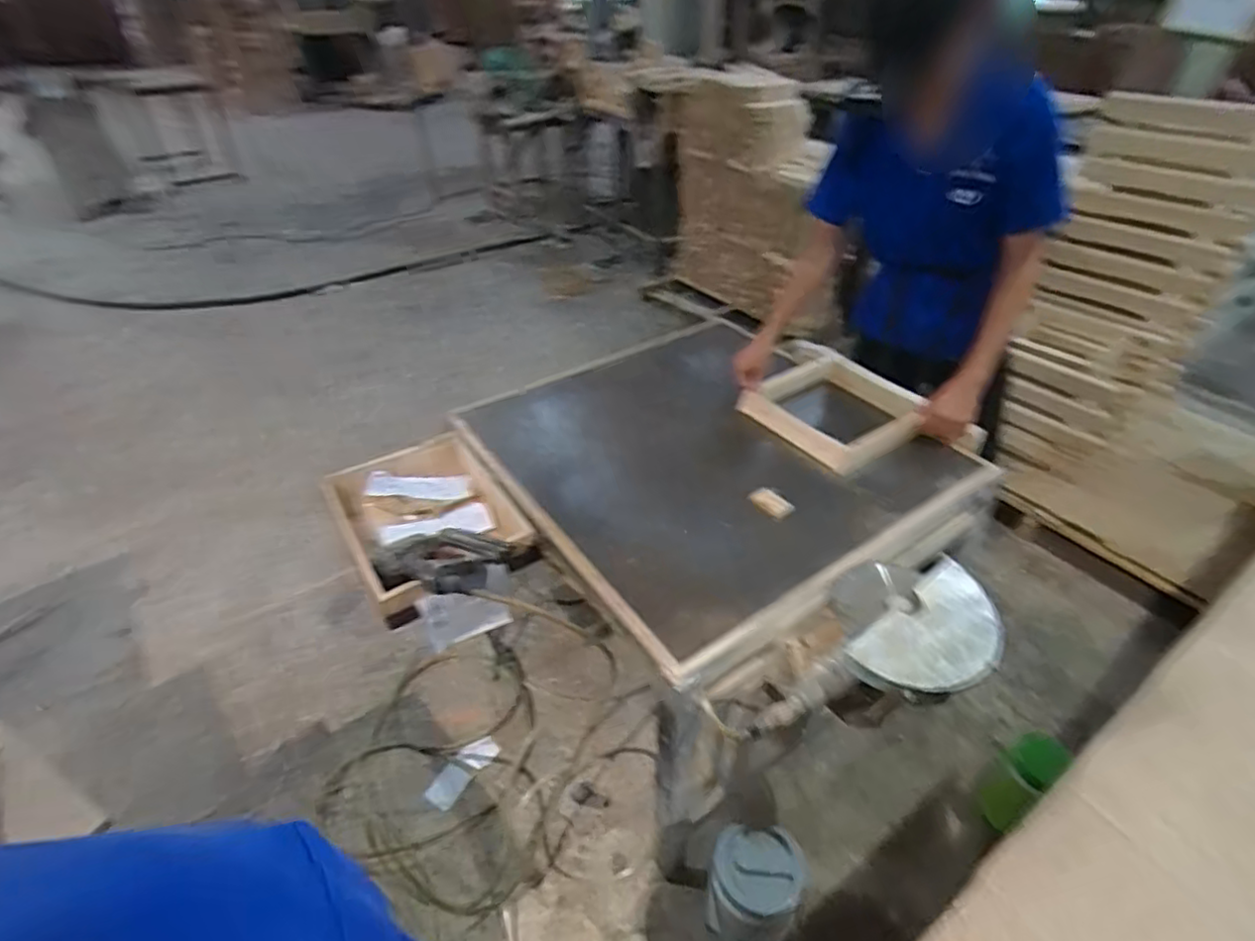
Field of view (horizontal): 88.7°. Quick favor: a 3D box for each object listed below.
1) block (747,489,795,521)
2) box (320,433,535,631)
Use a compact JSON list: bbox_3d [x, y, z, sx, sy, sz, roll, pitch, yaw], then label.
[{"bbox_3d":[0.267,0.063,1.194,0.043,0.014,0.081,-24,43,-27],"label":"block"},{"bbox_3d":[-0.416,0.085,1.302,0.298,0.086,0.445,-23,43,-26],"label":"box"}]

